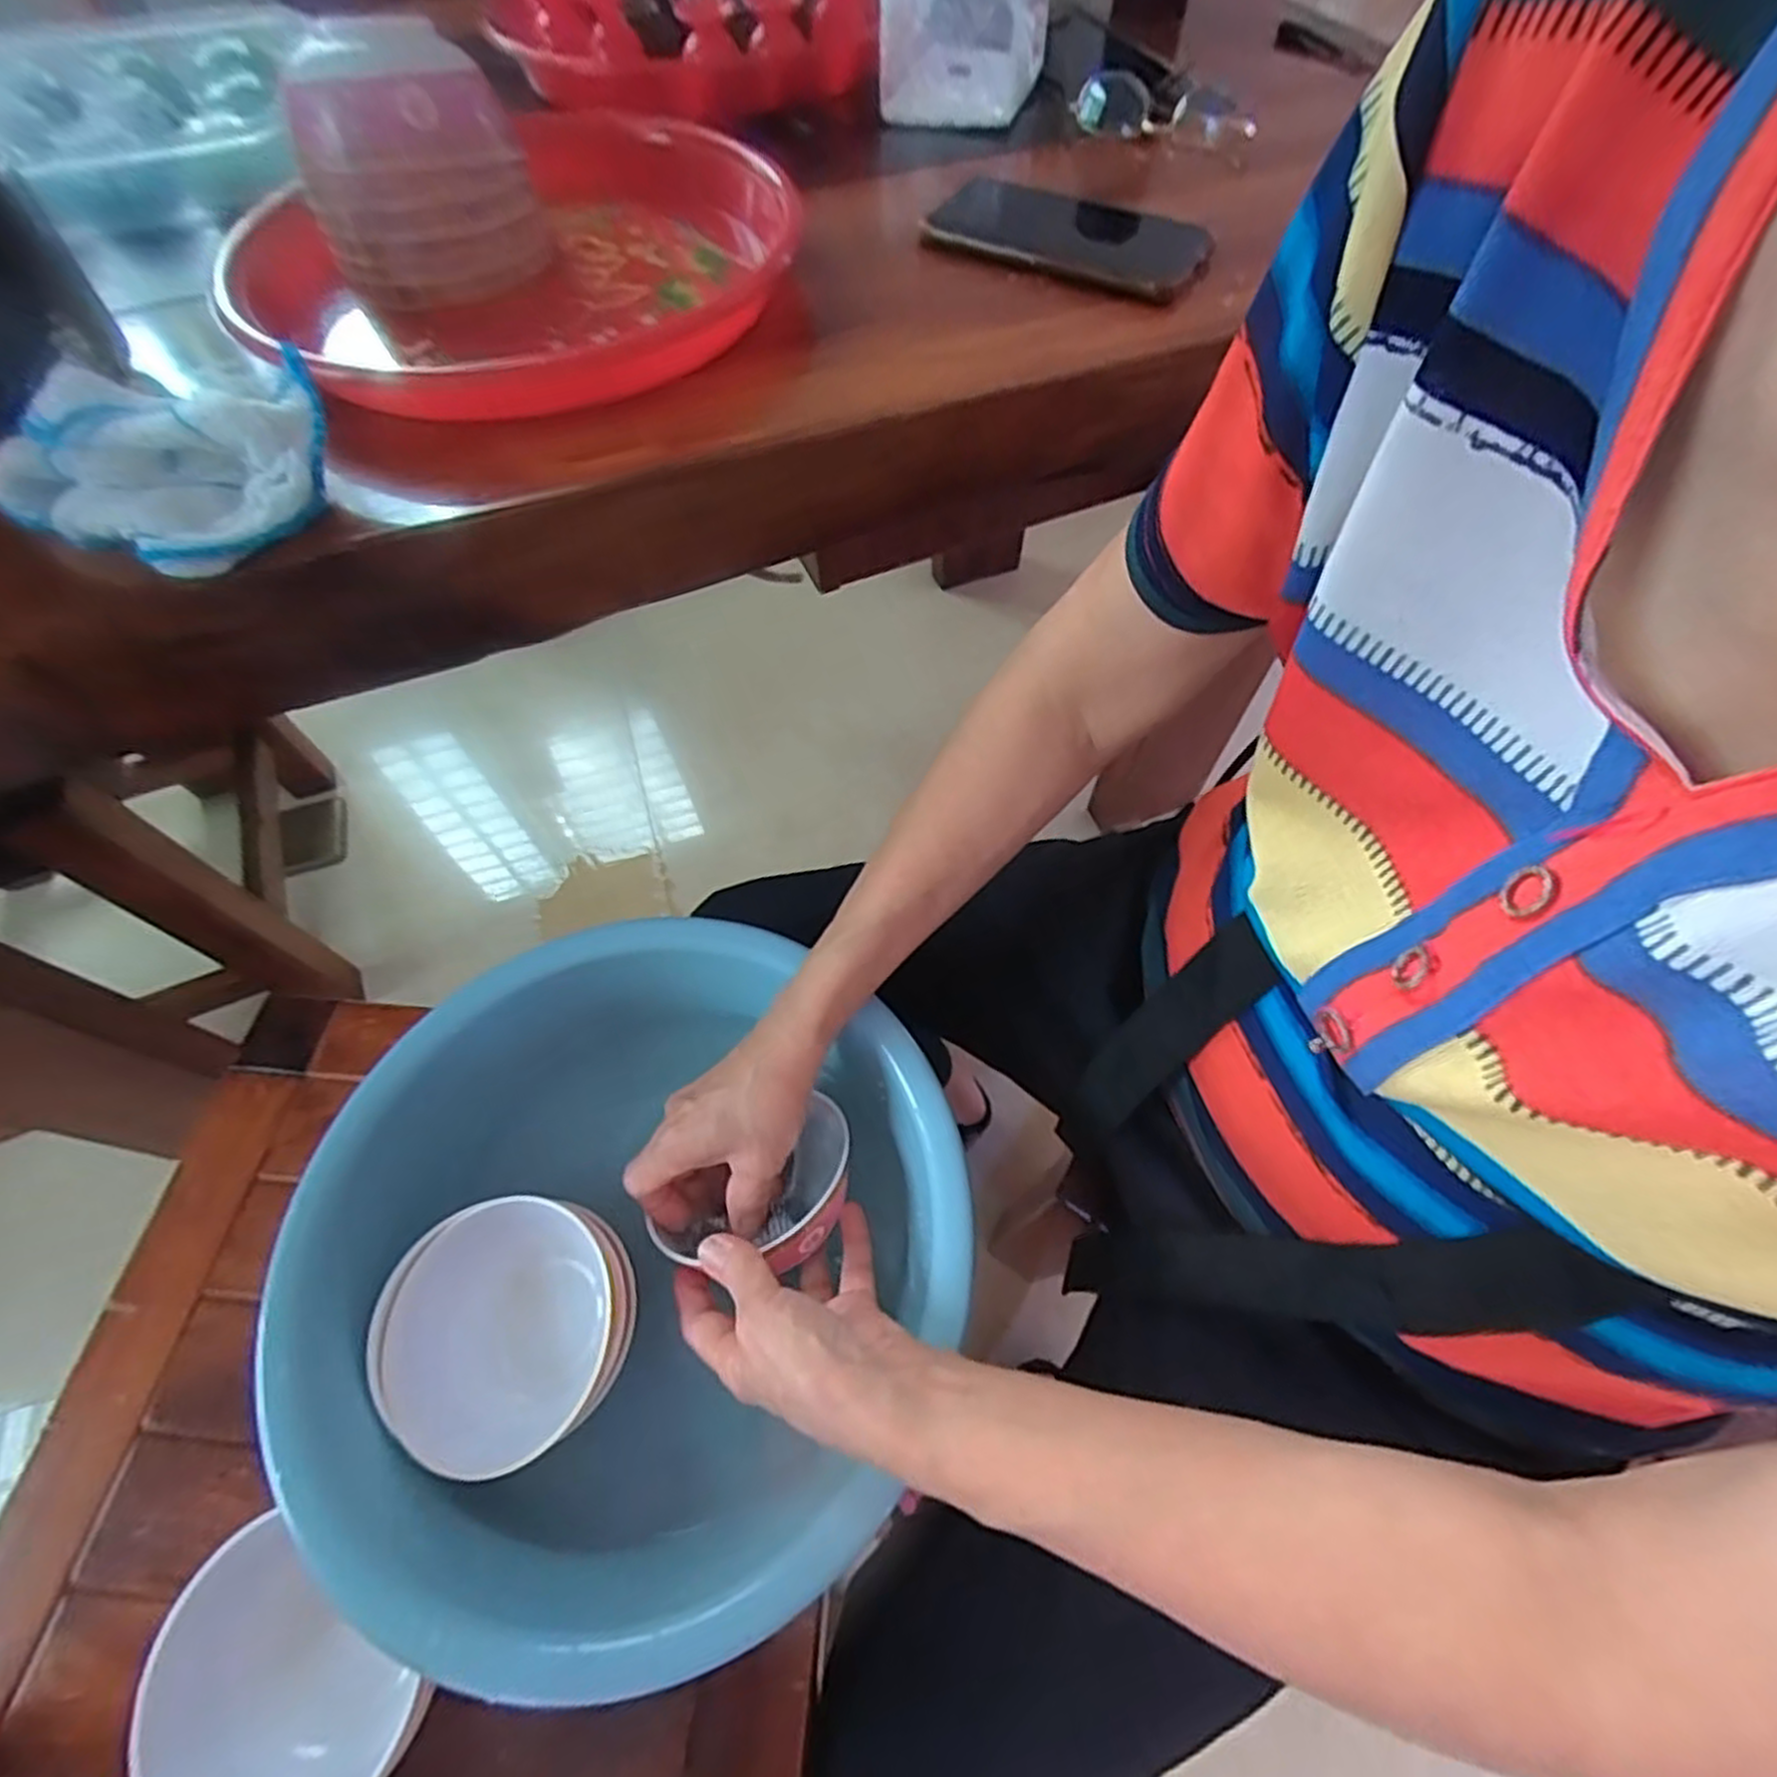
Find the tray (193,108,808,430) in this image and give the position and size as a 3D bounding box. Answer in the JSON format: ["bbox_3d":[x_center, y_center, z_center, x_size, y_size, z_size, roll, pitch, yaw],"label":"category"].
[{"bbox_3d":[-0.174,-0.316,0.401,0.278,0.046,0.229,-36,66,-18],"label":"tray"}]

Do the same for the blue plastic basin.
[{"bbox_3d":[-0.130,0.191,0.396,0.303,0.098,0.285,0,61,0],"label":"blue plastic basin"}]

